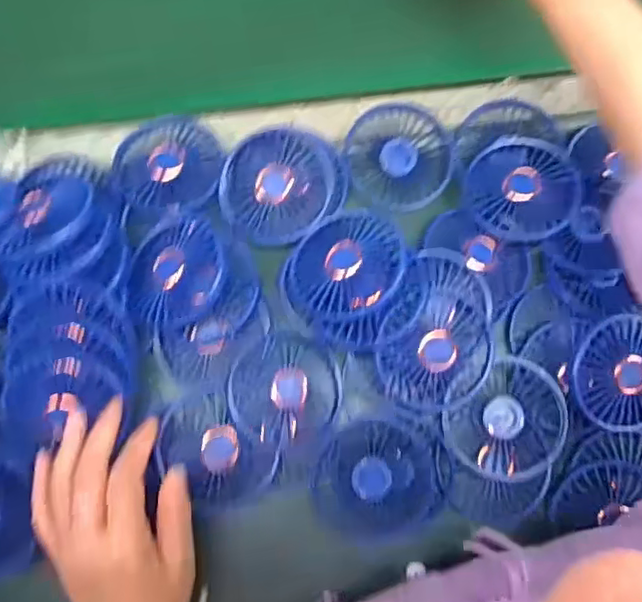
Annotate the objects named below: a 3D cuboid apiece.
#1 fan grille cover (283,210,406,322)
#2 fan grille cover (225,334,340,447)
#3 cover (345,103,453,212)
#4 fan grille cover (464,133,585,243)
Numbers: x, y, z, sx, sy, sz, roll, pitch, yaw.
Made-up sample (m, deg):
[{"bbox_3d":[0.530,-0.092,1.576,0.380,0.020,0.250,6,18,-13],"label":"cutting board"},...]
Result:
[{"bbox_3d":[0.016,-0.027,0.457,0.090,0.019,0.081,5,79,21],"label":"fan grille cover"},{"bbox_3d":[-0.027,0.065,0.461,0.082,0.026,0.079,-8,78,-3],"label":"fan grille cover"},{"bbox_3d":[0.066,-0.122,0.517,0.085,0.010,0.093,-10,78,-3],"label":"cover"},{"bbox_3d":[0.161,-0.090,0.497,0.084,0.027,0.090,-8,78,-3],"label":"fan grille cover"}]

